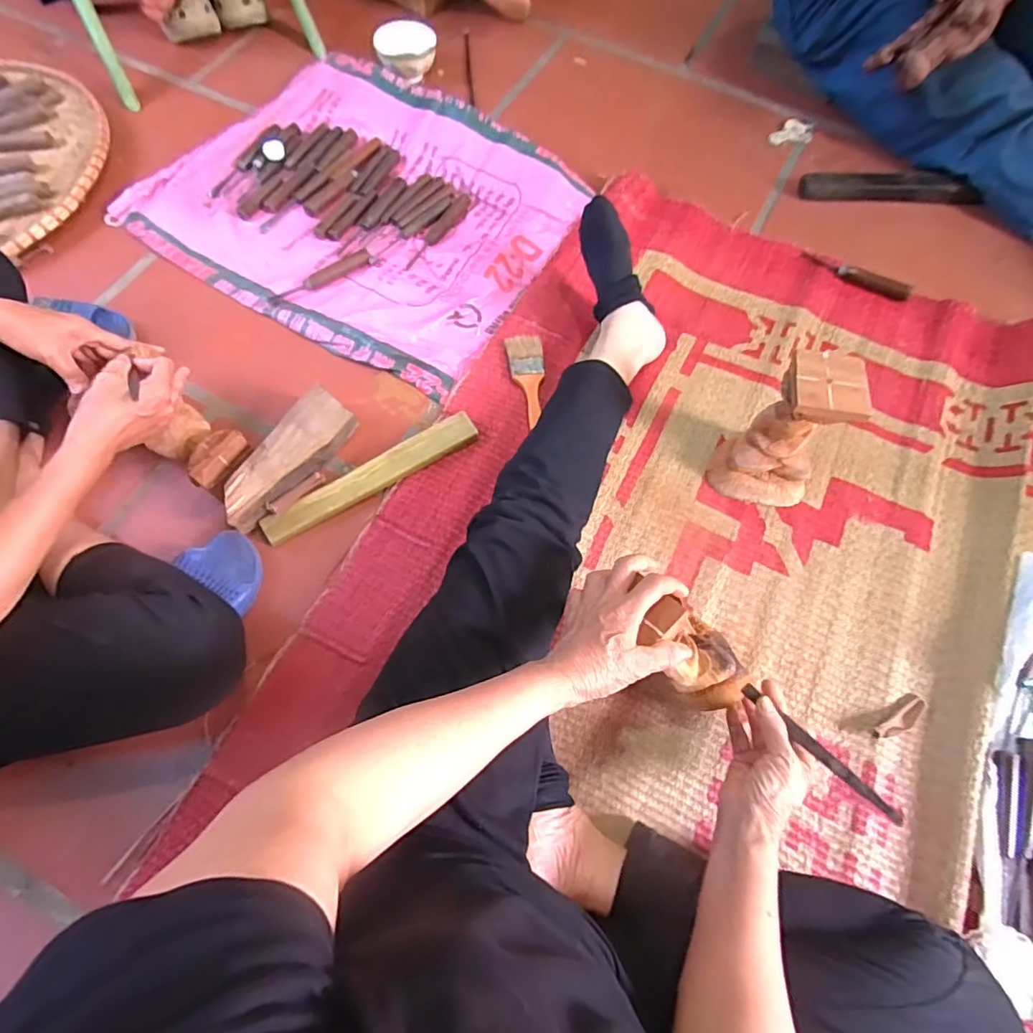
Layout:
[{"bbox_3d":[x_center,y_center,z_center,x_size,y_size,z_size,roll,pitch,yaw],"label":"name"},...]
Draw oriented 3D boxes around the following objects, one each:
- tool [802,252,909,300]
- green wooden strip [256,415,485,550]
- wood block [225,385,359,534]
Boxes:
[{"bbox_3d":[0.527,-0.375,0.862,0.164,0.022,0.025,26,70,7],"label":"tool"},{"bbox_3d":[-0.181,-0.051,0.700,0.283,0.024,0.041,-30,73,-13],"label":"green wooden strip"},{"bbox_3d":[-0.280,-0.069,0.681,0.054,0.056,0.196,36,71,11],"label":"wood block"}]

